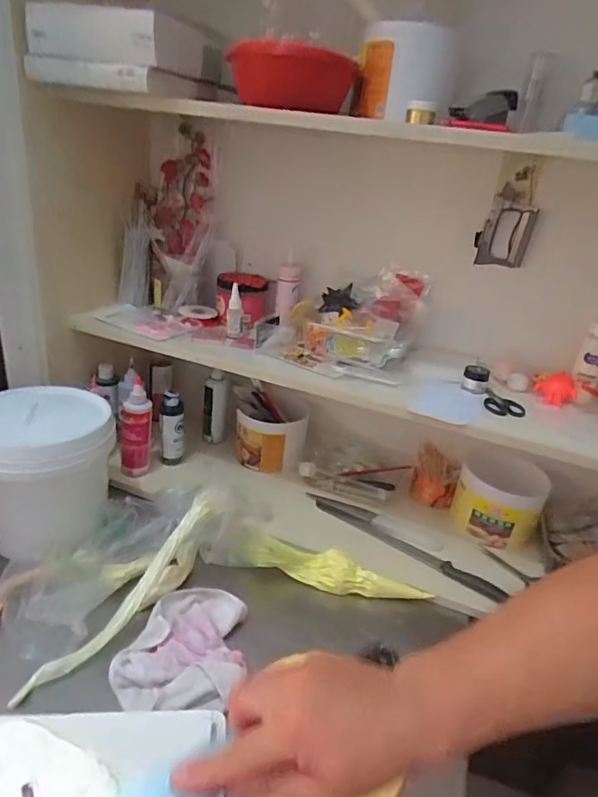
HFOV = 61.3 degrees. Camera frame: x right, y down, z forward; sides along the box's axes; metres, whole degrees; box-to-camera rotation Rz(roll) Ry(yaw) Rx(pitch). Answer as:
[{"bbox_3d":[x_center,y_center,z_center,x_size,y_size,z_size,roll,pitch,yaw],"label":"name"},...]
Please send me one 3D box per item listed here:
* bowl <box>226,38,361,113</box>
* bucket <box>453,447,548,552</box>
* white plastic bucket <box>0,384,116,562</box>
[{"bbox_3d":[-0.010,-0.413,0.652,0.156,0.057,0.132,6,25,-3],"label":"bowl"},{"bbox_3d":[0.358,0.179,0.904,0.144,0.122,0.125,18,27,22],"label":"bucket"},{"bbox_3d":[-0.383,0.103,0.769,0.178,0.185,0.187,6,25,-3],"label":"white plastic bucket"}]

